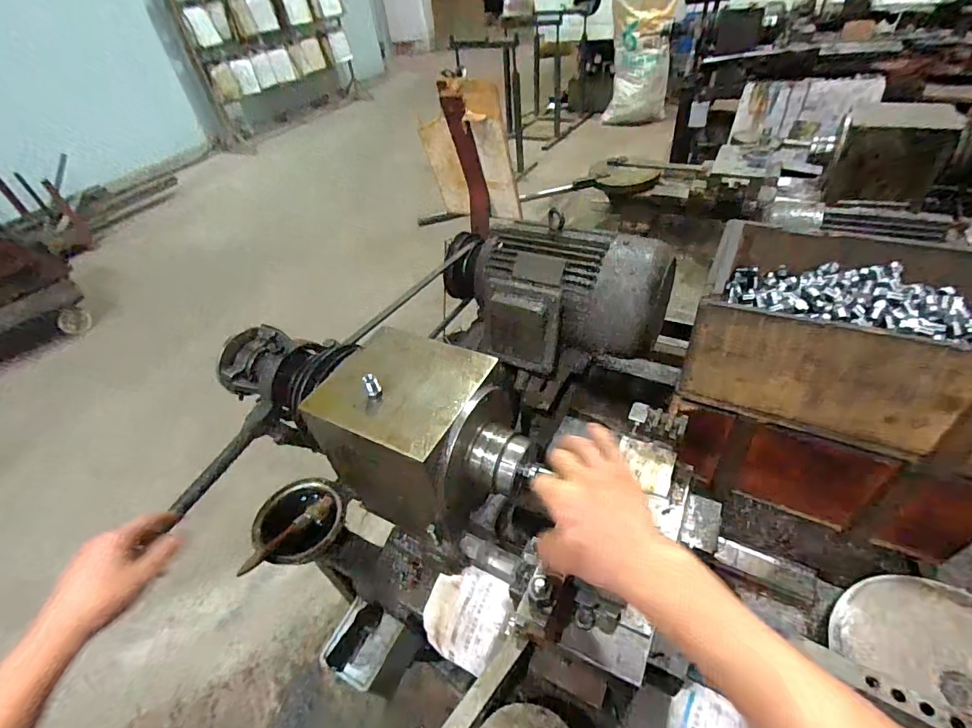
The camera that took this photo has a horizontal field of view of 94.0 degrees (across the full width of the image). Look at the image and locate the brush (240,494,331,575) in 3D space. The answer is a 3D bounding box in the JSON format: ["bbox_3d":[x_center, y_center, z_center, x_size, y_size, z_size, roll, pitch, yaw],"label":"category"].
[{"bbox_3d":[-0.286,0.244,0.654,0.028,0.026,0.145,29,54,33],"label":"brush"}]

